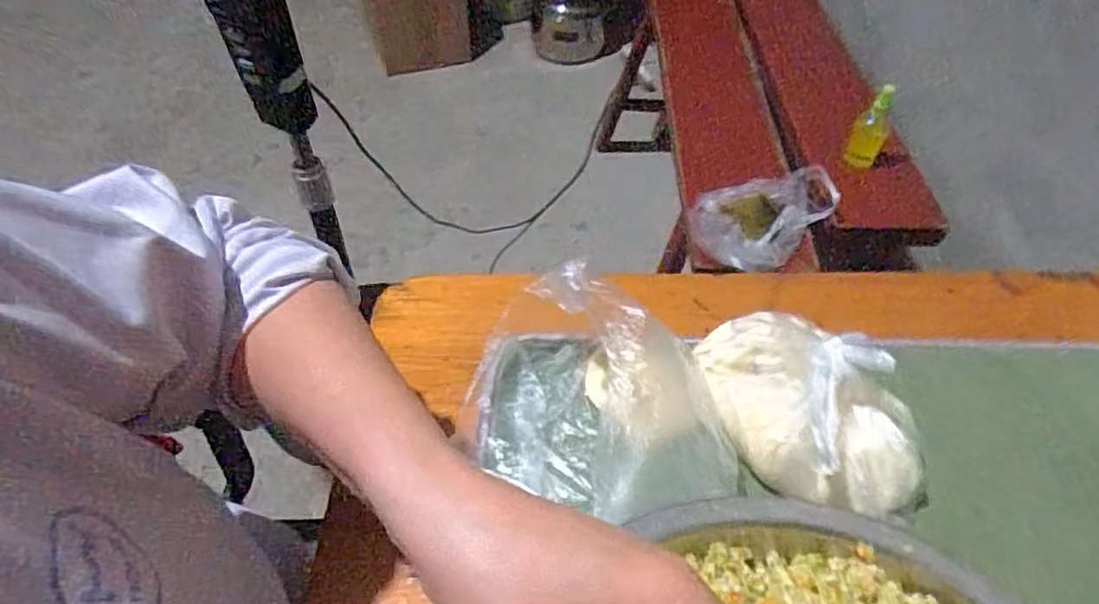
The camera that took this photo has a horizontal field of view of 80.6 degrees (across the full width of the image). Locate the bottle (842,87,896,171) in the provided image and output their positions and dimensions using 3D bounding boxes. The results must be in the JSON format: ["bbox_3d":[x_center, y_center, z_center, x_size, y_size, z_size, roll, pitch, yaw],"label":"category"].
[{"bbox_3d":[0.461,-0.247,0.932,0.041,0.128,0.042,29,54,22],"label":"bottle"}]

